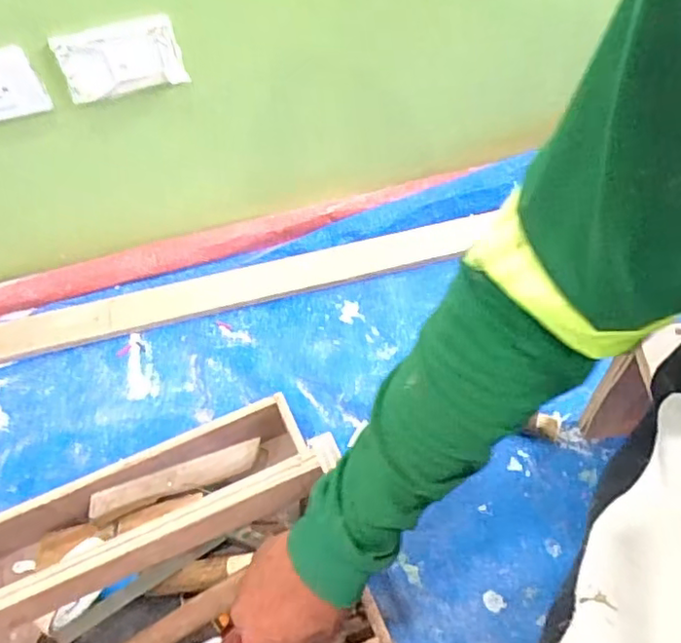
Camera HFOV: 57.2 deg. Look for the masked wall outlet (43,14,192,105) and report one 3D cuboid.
[{"bbox_3d":[-0.231,-0.274,0.659,0.121,0.075,0.015,-15,56,-6],"label":"masked wall outlet"}]

